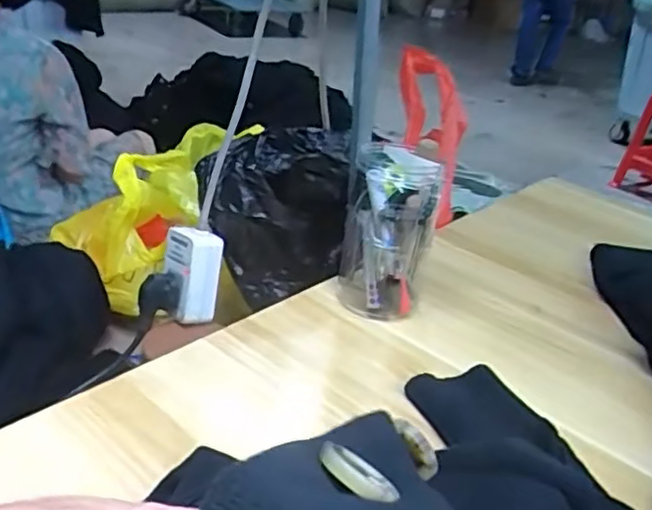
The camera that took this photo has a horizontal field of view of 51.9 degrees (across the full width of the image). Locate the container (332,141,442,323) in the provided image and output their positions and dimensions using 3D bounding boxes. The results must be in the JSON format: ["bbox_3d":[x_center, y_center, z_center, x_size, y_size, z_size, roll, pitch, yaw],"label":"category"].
[{"bbox_3d":[0.060,-0.021,0.653,0.079,0.153,0.081,4,28,-5],"label":"container"}]

